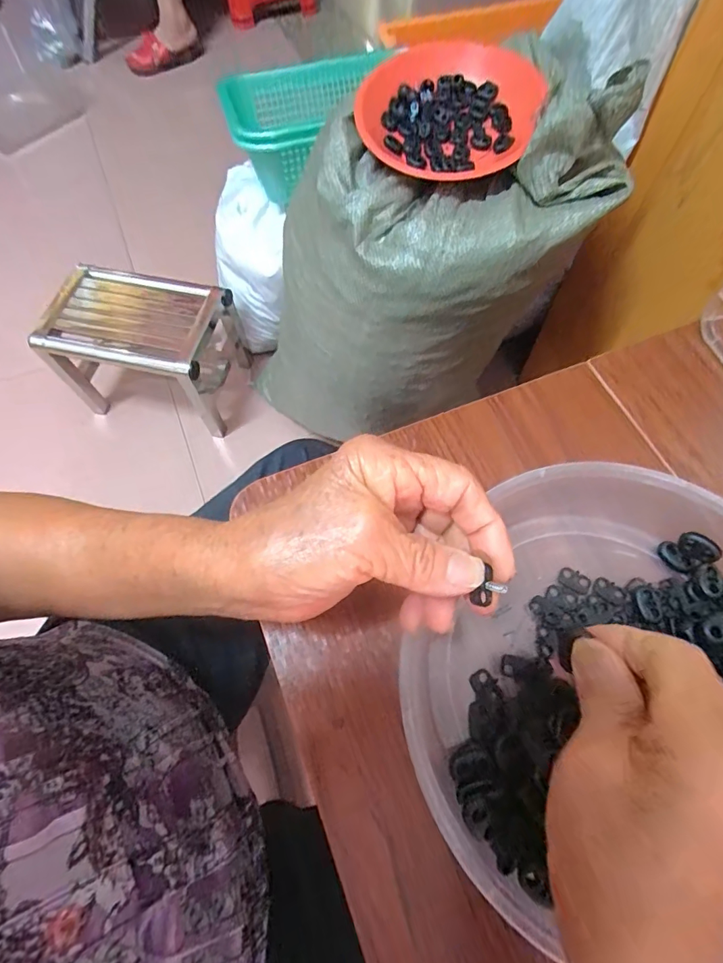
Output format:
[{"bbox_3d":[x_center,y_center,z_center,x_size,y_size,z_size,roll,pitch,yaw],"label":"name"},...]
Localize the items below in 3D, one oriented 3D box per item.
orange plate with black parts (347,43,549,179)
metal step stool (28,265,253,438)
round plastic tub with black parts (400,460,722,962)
[{"bbox_3d":[0.084,-0.387,0.486,0.175,0.036,0.175,0,78,2],"label":"orange plate with black parts"},{"bbox_3d":[-0.398,-0.257,0.904,0.299,0.245,0.218,10,67,6],"label":"metal step stool"},{"bbox_3d":[0.141,0.099,0.241,0.219,0.049,0.220,-1,65,2],"label":"round plastic tub with black parts"}]

